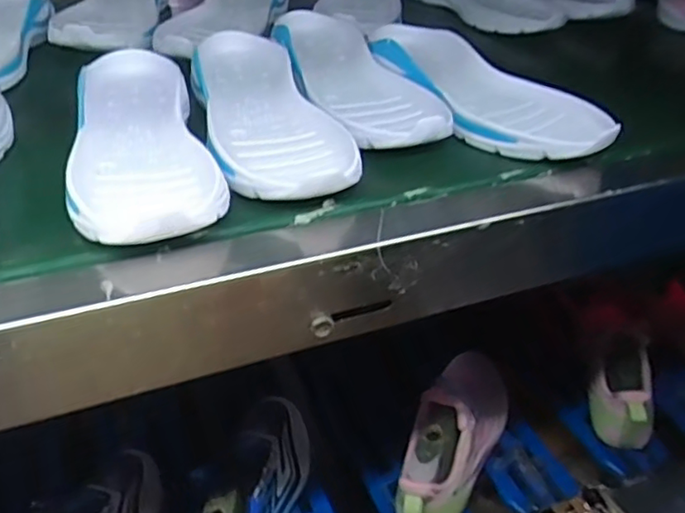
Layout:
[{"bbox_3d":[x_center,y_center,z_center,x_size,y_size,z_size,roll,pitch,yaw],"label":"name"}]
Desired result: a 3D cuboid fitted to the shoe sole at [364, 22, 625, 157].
[{"bbox_3d":[0.118,-0.151,0.555,0.096,0.045,0.262,-25,48,-30],"label":"shoe sole"}]

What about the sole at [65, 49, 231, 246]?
[{"bbox_3d":[-0.147,-0.087,0.443,0.094,0.036,0.232,-11,42,-17],"label":"sole"}]

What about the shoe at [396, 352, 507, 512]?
[{"bbox_3d":[0.132,0.186,0.699,0.088,0.080,0.264,22,43,20],"label":"shoe"}]

